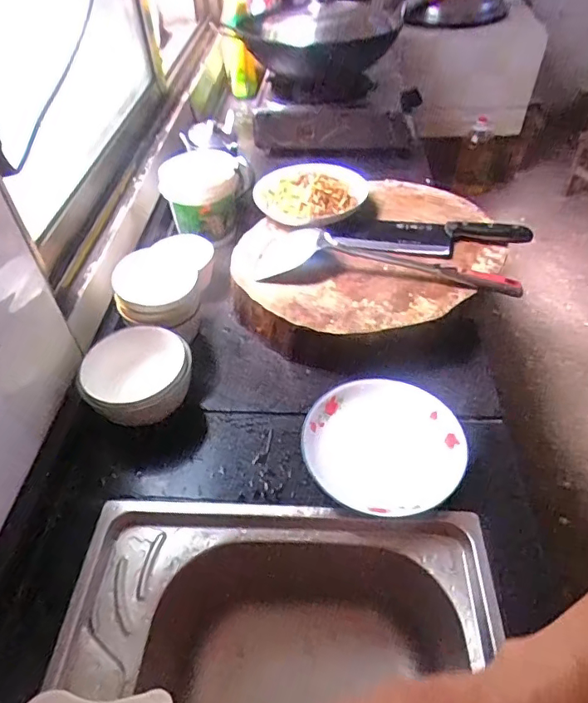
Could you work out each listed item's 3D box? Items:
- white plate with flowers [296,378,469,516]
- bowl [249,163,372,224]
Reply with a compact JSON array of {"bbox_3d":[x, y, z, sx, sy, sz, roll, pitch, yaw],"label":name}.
[{"bbox_3d":[0.107,0.112,0.608,0.184,0.035,0.172,-2,46,2],"label":"white plate with flowers"},{"bbox_3d":[0.028,-0.259,0.831,0.182,0.049,0.131,2,46,6],"label":"bowl"}]

